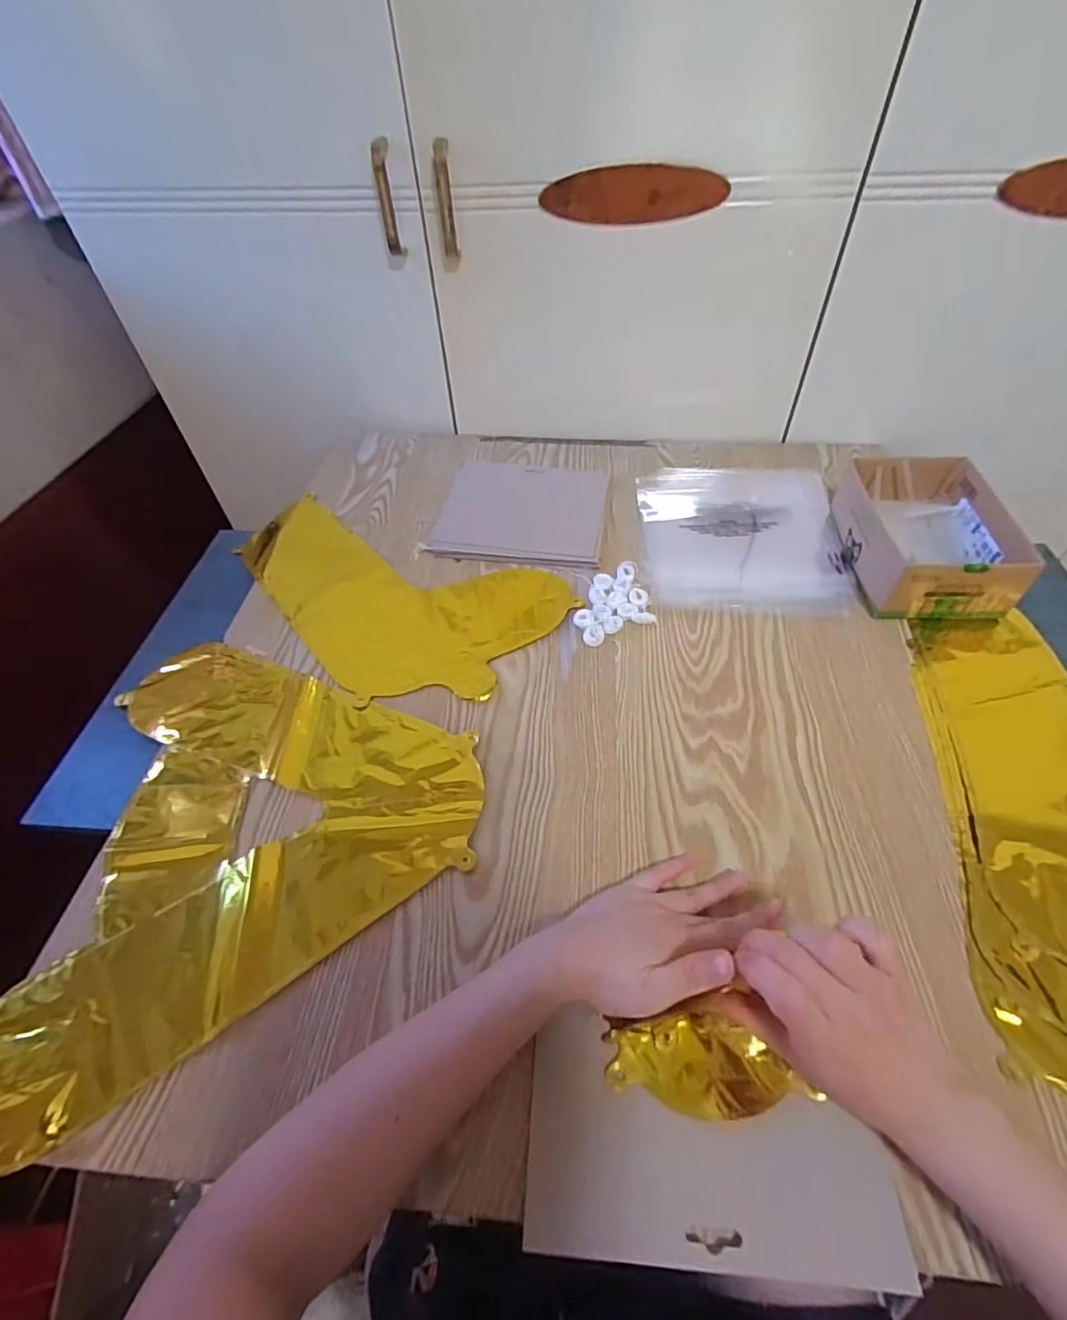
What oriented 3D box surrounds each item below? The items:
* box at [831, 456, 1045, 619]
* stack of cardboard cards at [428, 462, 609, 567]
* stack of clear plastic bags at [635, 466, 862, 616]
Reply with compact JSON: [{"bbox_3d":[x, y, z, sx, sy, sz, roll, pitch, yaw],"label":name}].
[{"bbox_3d":[0.397,-0.126,0.592,0.126,0.073,0.177,3,50,4],"label":"box"},{"bbox_3d":[-0.012,-0.184,0.693,0.194,0.018,0.179,7,50,7],"label":"stack of cardboard cards"},{"bbox_3d":[0.234,-0.146,0.652,0.219,0.018,0.232,6,50,7],"label":"stack of clear plastic bags"}]

